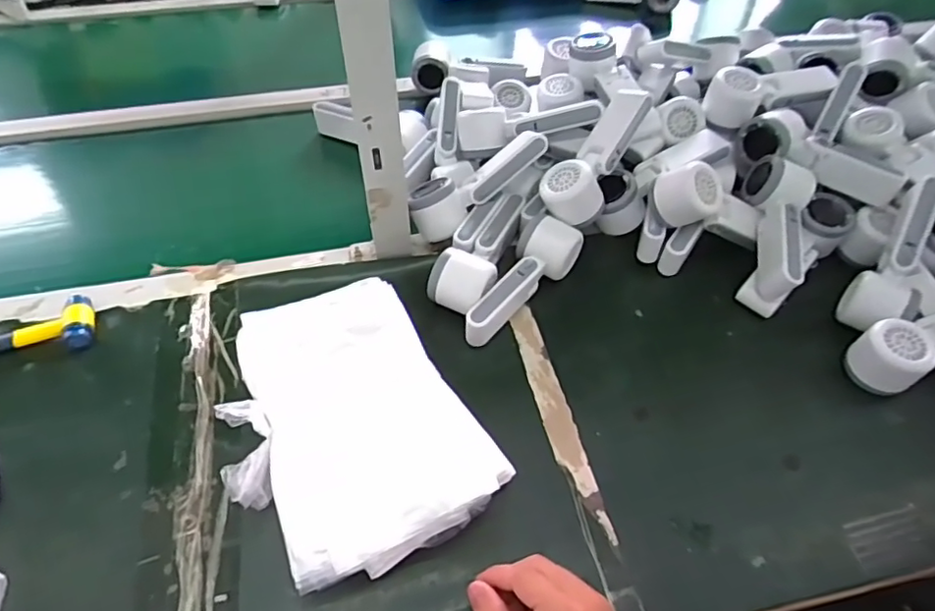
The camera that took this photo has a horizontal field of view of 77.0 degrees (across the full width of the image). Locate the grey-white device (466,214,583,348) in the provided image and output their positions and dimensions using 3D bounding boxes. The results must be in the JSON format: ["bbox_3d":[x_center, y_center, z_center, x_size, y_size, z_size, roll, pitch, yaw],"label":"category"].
[{"bbox_3d":[0.057,-0.021,0.600,0.059,0.058,0.160,26,56,18],"label":"grey-white device"}]

